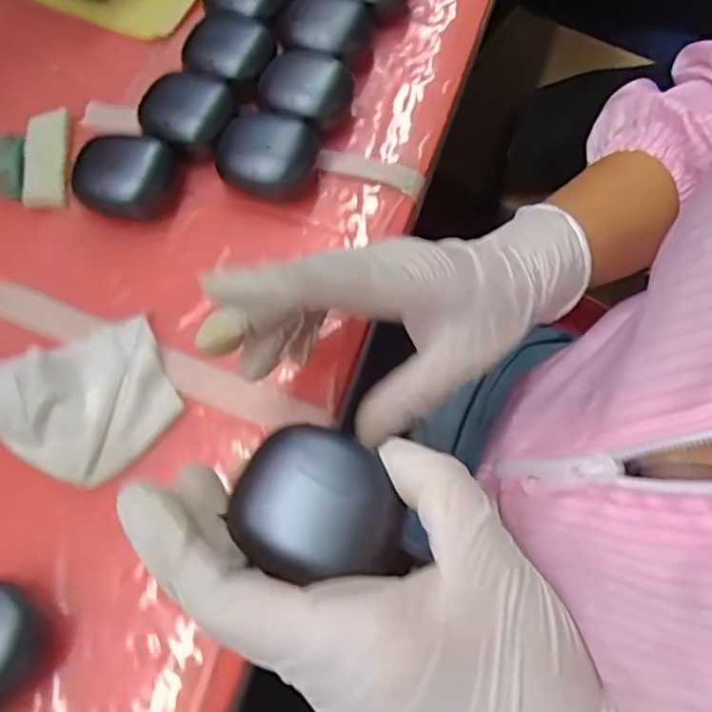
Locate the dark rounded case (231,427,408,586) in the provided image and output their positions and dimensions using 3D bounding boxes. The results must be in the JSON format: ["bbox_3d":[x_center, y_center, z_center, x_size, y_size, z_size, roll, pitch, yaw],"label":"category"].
[{"bbox_3d":[-0.014,0.045,0.188,0.053,0.022,0.049,-5,68,-1],"label":"dark rounded case"}]

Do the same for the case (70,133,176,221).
[{"bbox_3d":[-0.133,-0.104,0.339,0.052,0.022,0.048,10,68,8],"label":"case"}]

